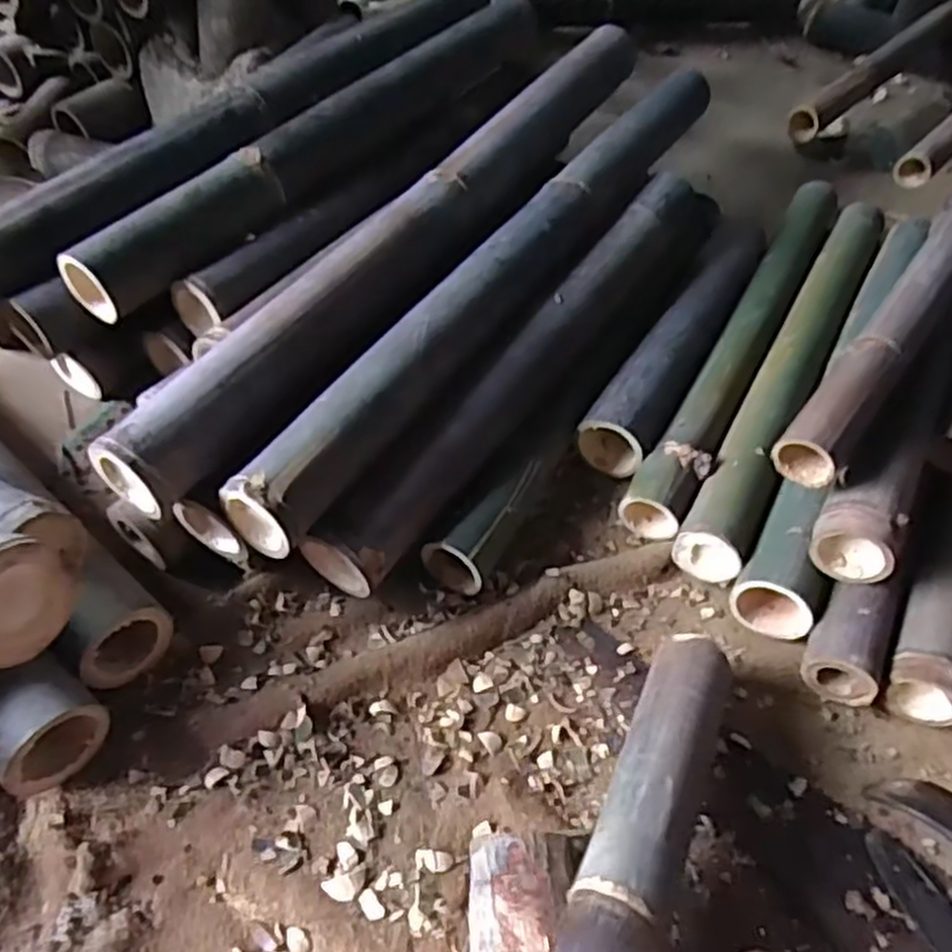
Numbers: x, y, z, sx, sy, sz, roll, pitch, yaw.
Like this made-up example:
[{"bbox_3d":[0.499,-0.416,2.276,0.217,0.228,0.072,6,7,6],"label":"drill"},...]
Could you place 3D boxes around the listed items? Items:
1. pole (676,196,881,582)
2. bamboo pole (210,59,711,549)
[{"bbox_3d":[0.365,-0.132,0.871,0.064,0.066,0.657,25,53,18],"label":"pole"},{"bbox_3d":[0.055,-0.230,0.812,0.077,0.076,0.826,27,54,19],"label":"bamboo pole"}]

